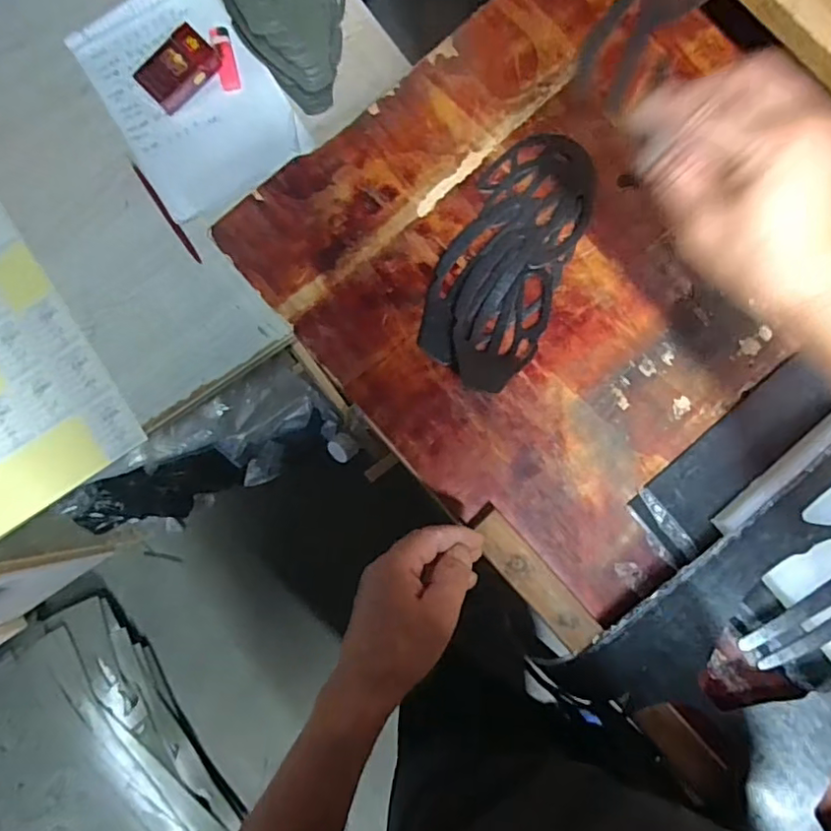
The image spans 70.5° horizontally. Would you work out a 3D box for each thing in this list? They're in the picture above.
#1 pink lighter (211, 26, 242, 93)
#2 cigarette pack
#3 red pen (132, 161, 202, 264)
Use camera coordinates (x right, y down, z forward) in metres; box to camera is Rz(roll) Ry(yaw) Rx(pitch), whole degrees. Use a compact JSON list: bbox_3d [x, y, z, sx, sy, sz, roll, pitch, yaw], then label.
[{"bbox_3d":[-0.224,-0.423,0.698,0.022,0.012,0.075,-13,85,-2],"label":"pink lighter"},{"bbox_3d":[-0.273,-0.402,0.678,0.062,0.028,0.096,37,85,3],"label":"cigarette pack"},{"bbox_3d":[-0.288,-0.234,0.681,0.010,0.006,0.138,-34,86,-4],"label":"red pen"}]

